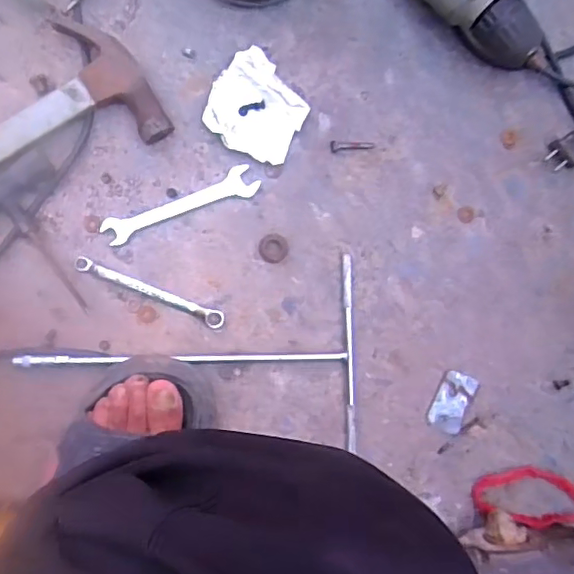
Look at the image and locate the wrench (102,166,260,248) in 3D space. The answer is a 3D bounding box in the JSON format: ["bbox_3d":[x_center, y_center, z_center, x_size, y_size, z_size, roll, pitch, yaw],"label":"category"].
[{"bbox_3d":[-0.093,-0.071,0.513,0.139,0.007,0.027,-23,91,-4],"label":"wrench"}]

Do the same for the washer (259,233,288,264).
[{"bbox_3d":[-0.012,-0.035,0.524,0.026,0.004,0.026,0,90,-4],"label":"washer"}]

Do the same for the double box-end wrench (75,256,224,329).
[{"bbox_3d":[-0.120,0.005,0.512,0.137,0.010,0.015,22,88,-3],"label":"double box-end wrench"}]

